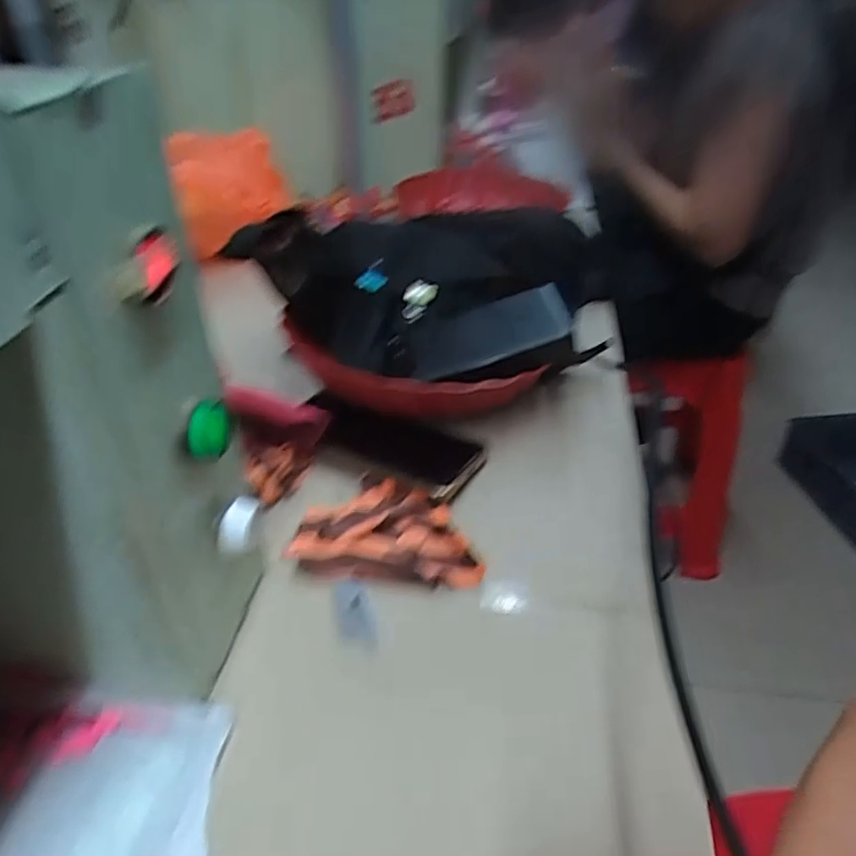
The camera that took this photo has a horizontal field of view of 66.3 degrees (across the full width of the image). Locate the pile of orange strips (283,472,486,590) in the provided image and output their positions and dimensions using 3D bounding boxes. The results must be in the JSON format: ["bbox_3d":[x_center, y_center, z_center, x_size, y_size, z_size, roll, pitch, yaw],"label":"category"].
[{"bbox_3d":[-0.025,0.067,0.445,0.122,0.016,0.091,7,35,5],"label":"pile of orange strips"}]

